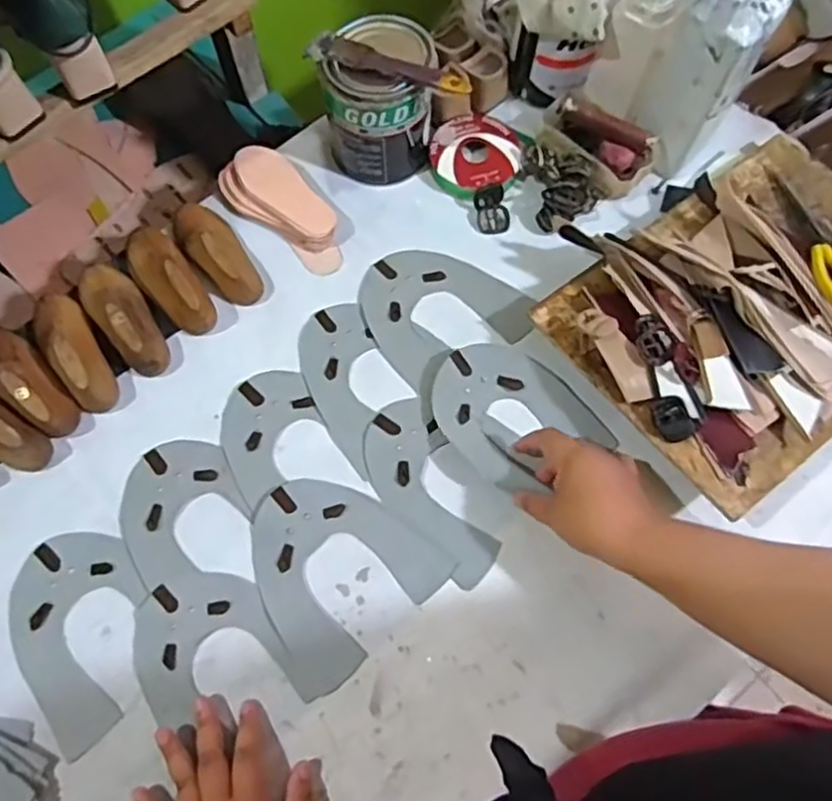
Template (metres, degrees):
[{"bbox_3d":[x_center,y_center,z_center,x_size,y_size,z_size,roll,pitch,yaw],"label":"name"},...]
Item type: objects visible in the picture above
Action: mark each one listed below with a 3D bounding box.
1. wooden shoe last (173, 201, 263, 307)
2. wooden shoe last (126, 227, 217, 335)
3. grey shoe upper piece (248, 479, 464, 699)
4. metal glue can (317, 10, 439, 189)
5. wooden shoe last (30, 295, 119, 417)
[{"bbox_3d":[-0.204,-0.157,0.697,0.057,0.054,0.137,-37,75,-13],"label":"wooden shoe last"},{"bbox_3d":[-0.246,-0.123,0.680,0.051,0.046,0.139,-35,74,-12],"label":"wooden shoe last"},{"bbox_3d":[-0.078,0.146,0.619,0.159,0.004,0.161,-42,76,-14],"label":"grey shoe upper piece"},{"bbox_3d":[-0.040,-0.297,0.706,0.113,0.131,0.095,1,70,0],"label":"metal glue can"},{"bbox_3d":[-0.329,-0.051,0.655,0.048,0.058,0.134,-32,74,-11],"label":"wooden shoe last"}]

